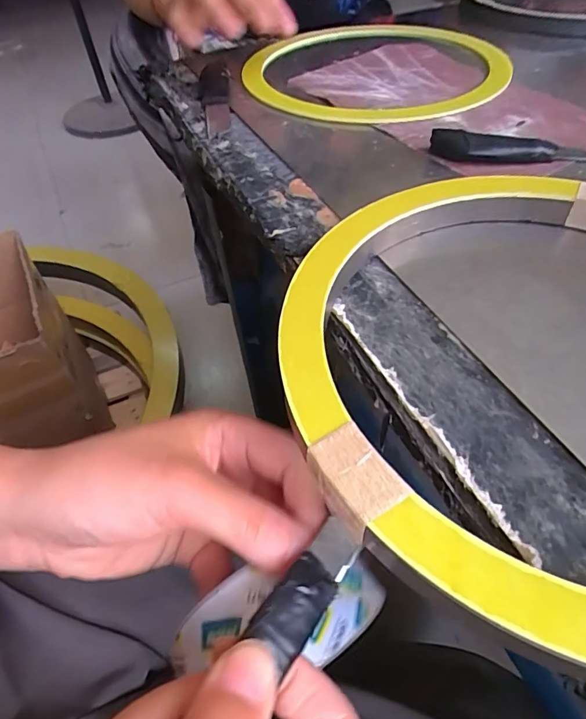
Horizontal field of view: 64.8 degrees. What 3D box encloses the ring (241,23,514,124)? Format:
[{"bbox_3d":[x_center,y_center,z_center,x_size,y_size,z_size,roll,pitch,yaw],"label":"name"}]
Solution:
[{"bbox_3d":[0.068,-0.252,0.400,0.222,0.017,0.204,-2,51,2],"label":"ring"}]

